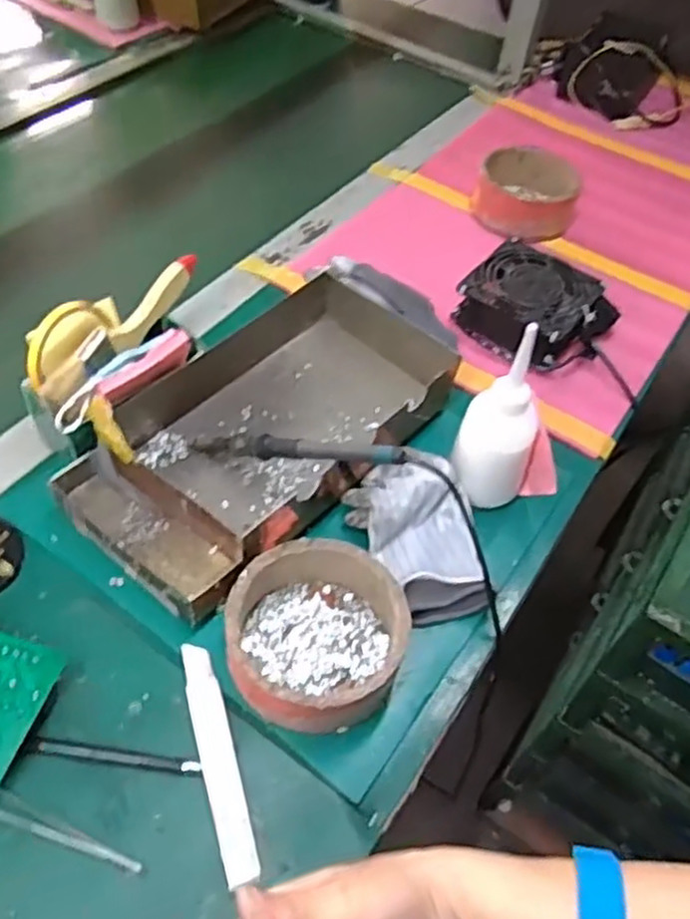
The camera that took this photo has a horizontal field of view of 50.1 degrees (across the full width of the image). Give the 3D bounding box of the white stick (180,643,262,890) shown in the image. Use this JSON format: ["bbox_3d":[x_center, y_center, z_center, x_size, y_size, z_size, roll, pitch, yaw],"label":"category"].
[{"bbox_3d":[-0.084,0.196,0.490,0.023,0.005,0.155,-13,56,-14],"label":"white stick"}]

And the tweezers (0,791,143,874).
[{"bbox_3d":[-0.172,0.229,0.454,0.106,0.005,0.014,17,52,9],"label":"tweezers"}]

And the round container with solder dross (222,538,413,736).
[{"bbox_3d":[-0.020,0.120,0.523,0.123,0.051,0.133,2,51,-2],"label":"round container with solder dross"}]

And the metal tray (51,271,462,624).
[{"bbox_3d":[-0.066,-0.030,0.632,0.182,0.056,0.329,34,56,21],"label":"metal tray"}]

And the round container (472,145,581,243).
[{"bbox_3d":[0.222,-0.326,0.905,0.125,0.048,0.134,2,51,-2],"label":"round container"}]

